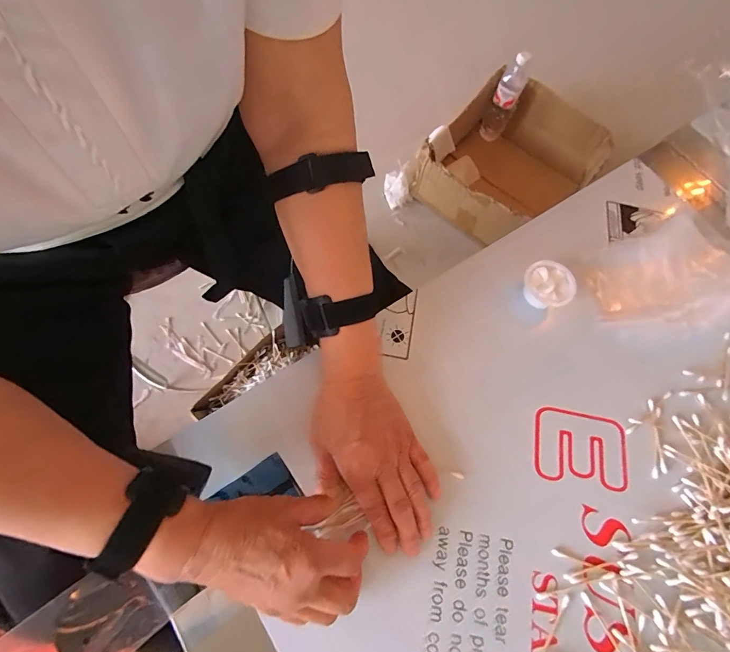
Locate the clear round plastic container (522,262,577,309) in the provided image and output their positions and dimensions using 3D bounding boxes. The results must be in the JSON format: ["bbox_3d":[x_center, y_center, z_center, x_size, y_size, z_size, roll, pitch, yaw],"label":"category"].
[{"bbox_3d":[0.197,-0.045,0.435,0.052,0.028,0.051,2,68,-5],"label":"clear round plastic container"}]

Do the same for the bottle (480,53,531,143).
[{"bbox_3d":[0.373,-0.602,1.060,0.065,0.208,0.056,26,43,7],"label":"bottle"}]

